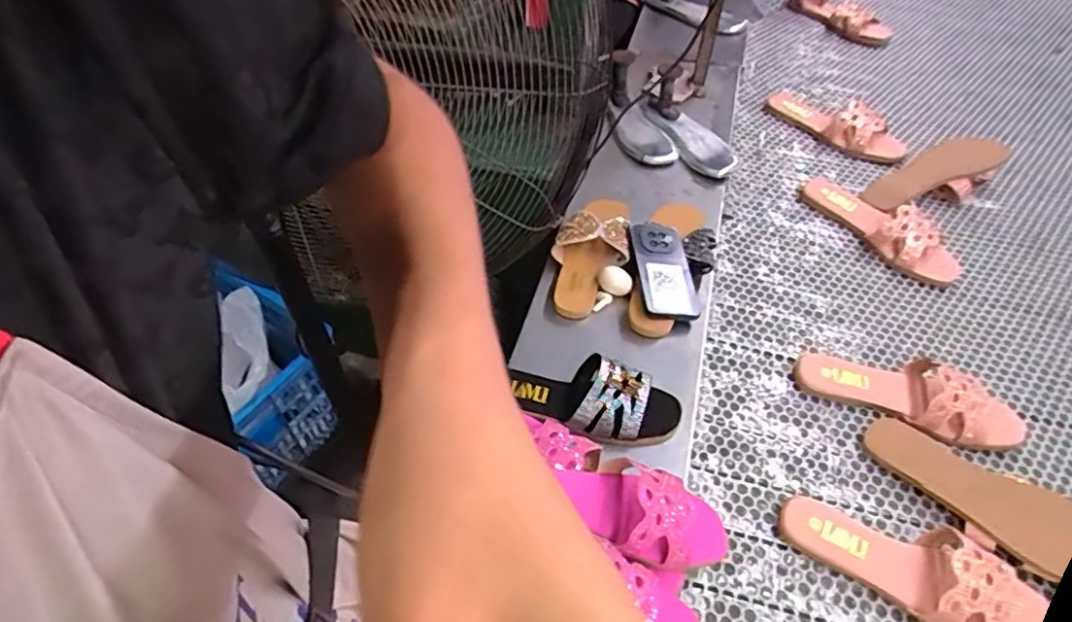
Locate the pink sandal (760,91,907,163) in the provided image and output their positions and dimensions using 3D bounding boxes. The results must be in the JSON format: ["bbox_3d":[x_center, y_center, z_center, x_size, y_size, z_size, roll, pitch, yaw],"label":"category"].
[{"bbox_3d":[0.542,-0.356,1.119,0.085,0.076,0.281,-26,60,-21],"label":"pink sandal"}]

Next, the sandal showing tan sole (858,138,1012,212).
[{"bbox_3d":[0.638,-0.216,0.968,0.220,0.085,0.081,-17,52,1],"label":"sandal showing tan sole"}]

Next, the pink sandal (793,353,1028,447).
[{"bbox_3d":[0.471,0.089,0.758,0.259,0.062,0.106,25,56,14],"label":"pink sandal"}]

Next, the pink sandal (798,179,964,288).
[{"bbox_3d":[0.542,-0.147,0.953,0.102,0.058,0.264,-25,59,-20],"label":"pink sandal"}]

